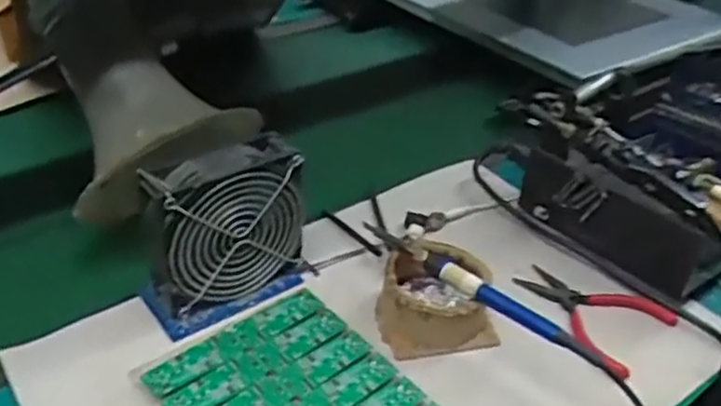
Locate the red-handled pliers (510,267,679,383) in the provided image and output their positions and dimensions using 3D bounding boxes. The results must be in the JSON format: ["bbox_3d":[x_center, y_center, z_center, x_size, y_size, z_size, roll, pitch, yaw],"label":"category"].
[{"bbox_3d":[0.182,0.085,0.570,0.117,0.013,0.096,33,45,32],"label":"red-handled pliers"}]

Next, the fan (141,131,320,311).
[{"bbox_3d":[-0.105,0.016,0.551,0.124,0.117,0.053,-18,43,-28],"label":"fan"}]

